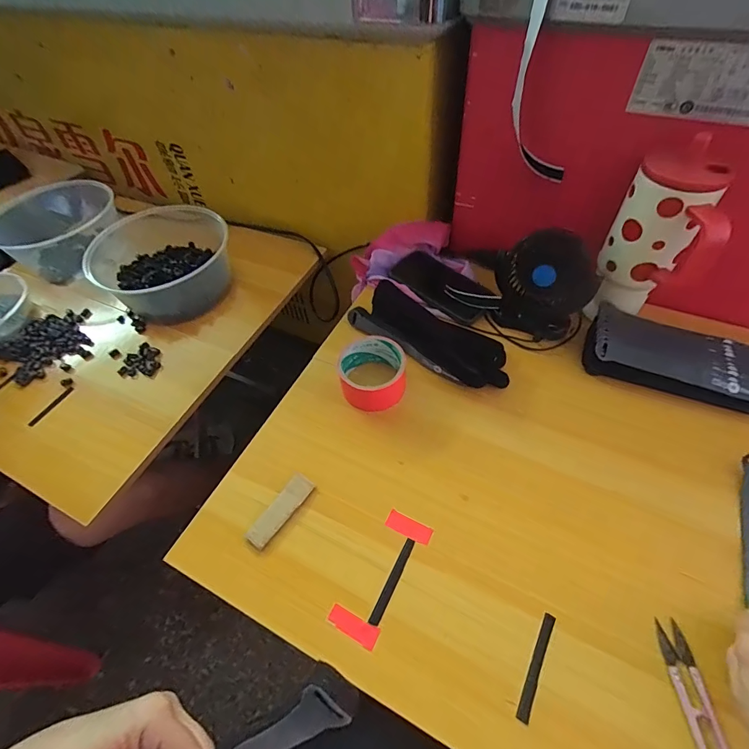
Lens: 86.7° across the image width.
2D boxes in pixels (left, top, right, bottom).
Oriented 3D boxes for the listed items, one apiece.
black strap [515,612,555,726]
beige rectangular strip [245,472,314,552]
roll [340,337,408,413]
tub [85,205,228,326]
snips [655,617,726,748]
[{"bbox_3d":[0.140,0.250,0.341,0.010,0.004,0.083,23,57,19],"label":"black strap"},{"bbox_3d":[-0.102,0.146,0.429,0.026,0.004,0.084,37,59,9],"label":"beige rectangular strip"},{"bbox_3d":[-0.002,-0.005,0.504,0.082,0.047,0.088,-2,53,3],"label":"roll"},{"bbox_3d":[-0.366,-0.198,0.707,0.228,0.109,0.263,-32,57,-18],"label":"tub"},{"bbox_3d":[0.257,0.257,0.317,0.023,0.008,0.102,-1,53,4],"label":"snips"}]

